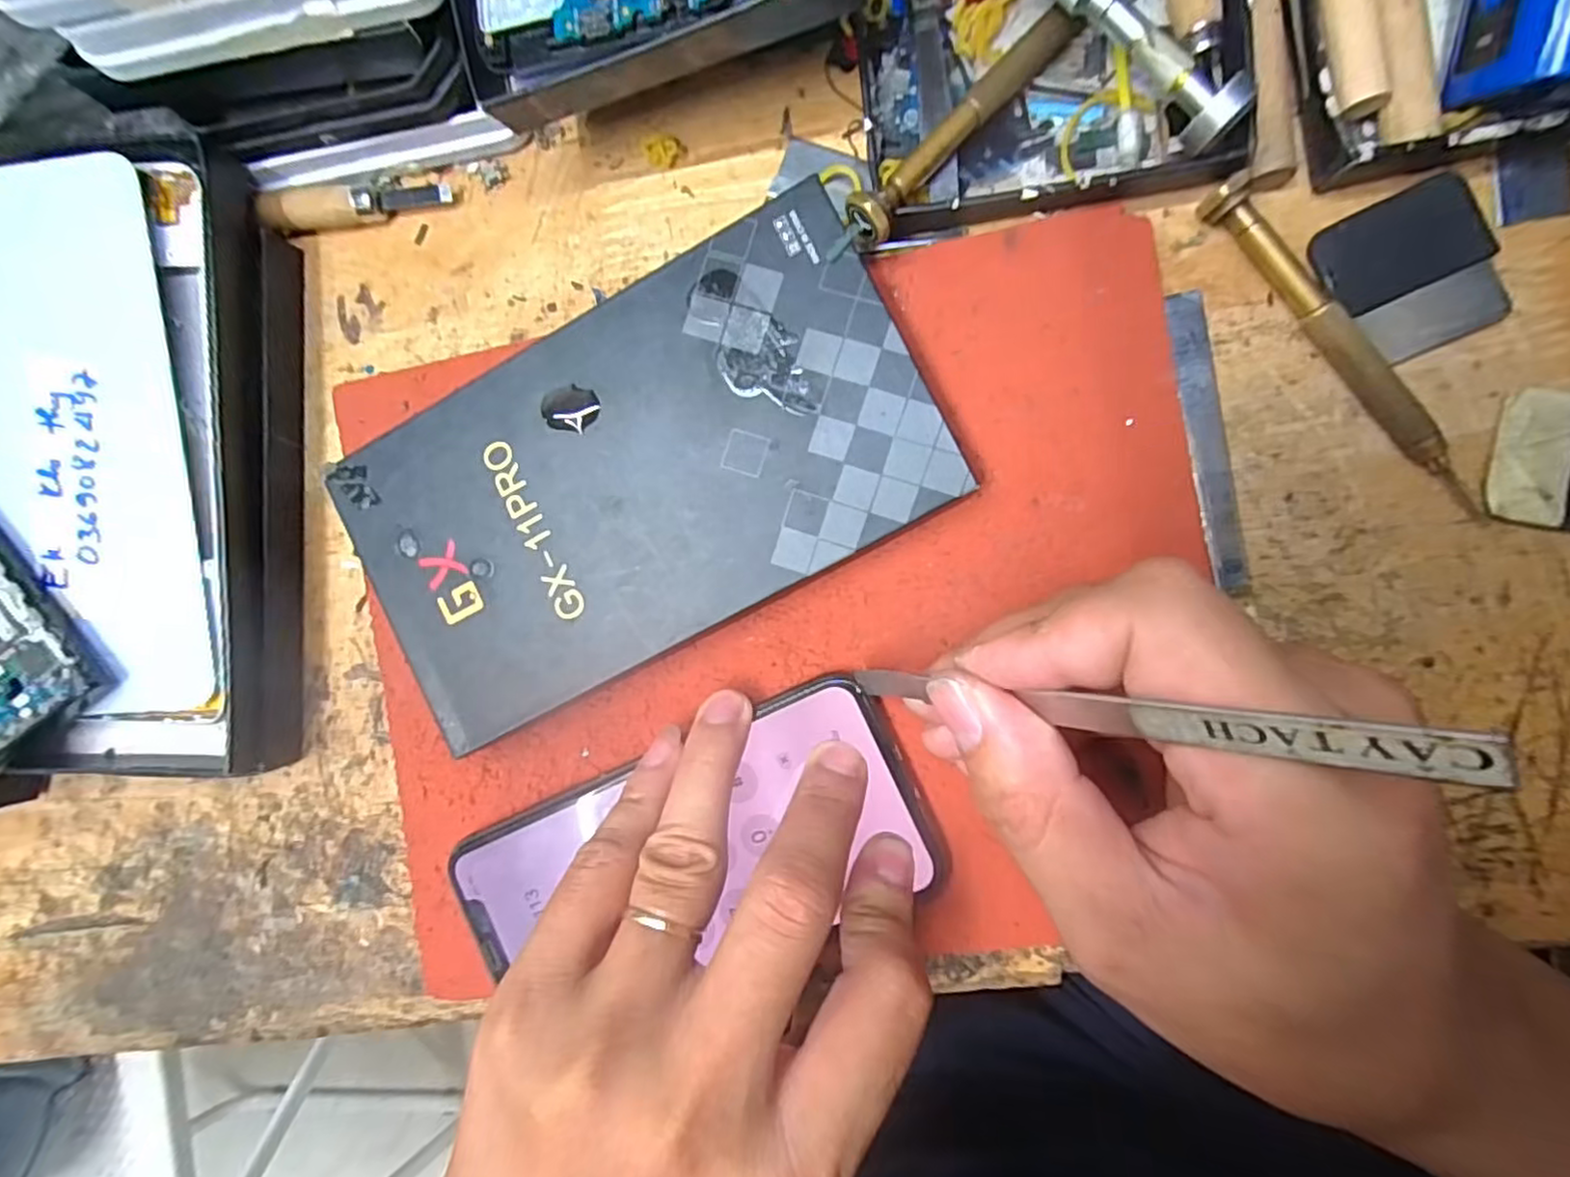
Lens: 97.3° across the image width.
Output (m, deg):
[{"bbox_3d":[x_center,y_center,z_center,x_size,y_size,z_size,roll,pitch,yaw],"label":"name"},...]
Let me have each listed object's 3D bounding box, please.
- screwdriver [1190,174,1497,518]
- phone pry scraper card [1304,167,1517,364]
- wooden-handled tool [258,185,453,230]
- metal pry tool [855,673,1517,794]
[{"bbox_3d":[0.150,-0.064,0.184,0.010,0.008,0.110,-38,87,7],"label":"screwdriver"},{"bbox_3d":[0.167,-0.084,0.184,0.039,0.004,0.041,-23,89,8],"label":"phone pry scraper card"},{"bbox_3d":[-0.136,-0.124,0.220,0.059,0.012,0.011,-8,91,8],"label":"wooden-handled tool"},{"bbox_3d":[0.057,0.024,0.143,0.004,0.133,0.007,-29,102,-28],"label":"metal pry tool"}]

